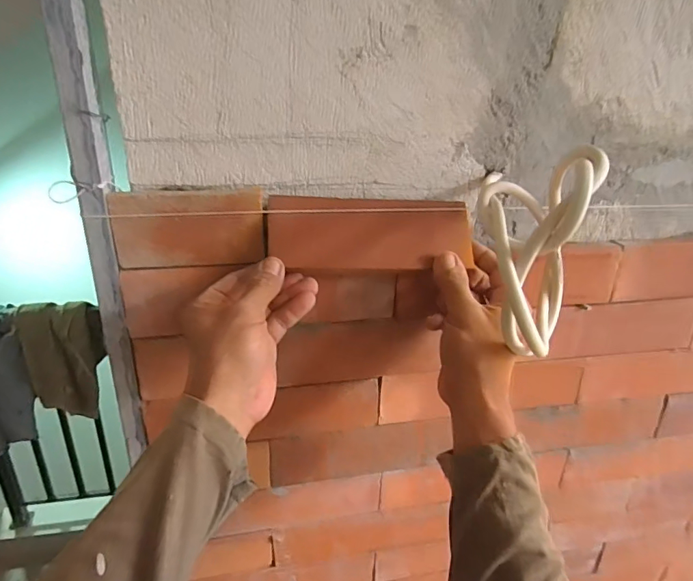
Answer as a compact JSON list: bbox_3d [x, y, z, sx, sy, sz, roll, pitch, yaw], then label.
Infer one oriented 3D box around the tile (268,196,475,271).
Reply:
[{"bbox_3d":[0.023,-0.048,0.377,0.170,0.061,0.011,-1,-11,-9],"label":"tile"}]

